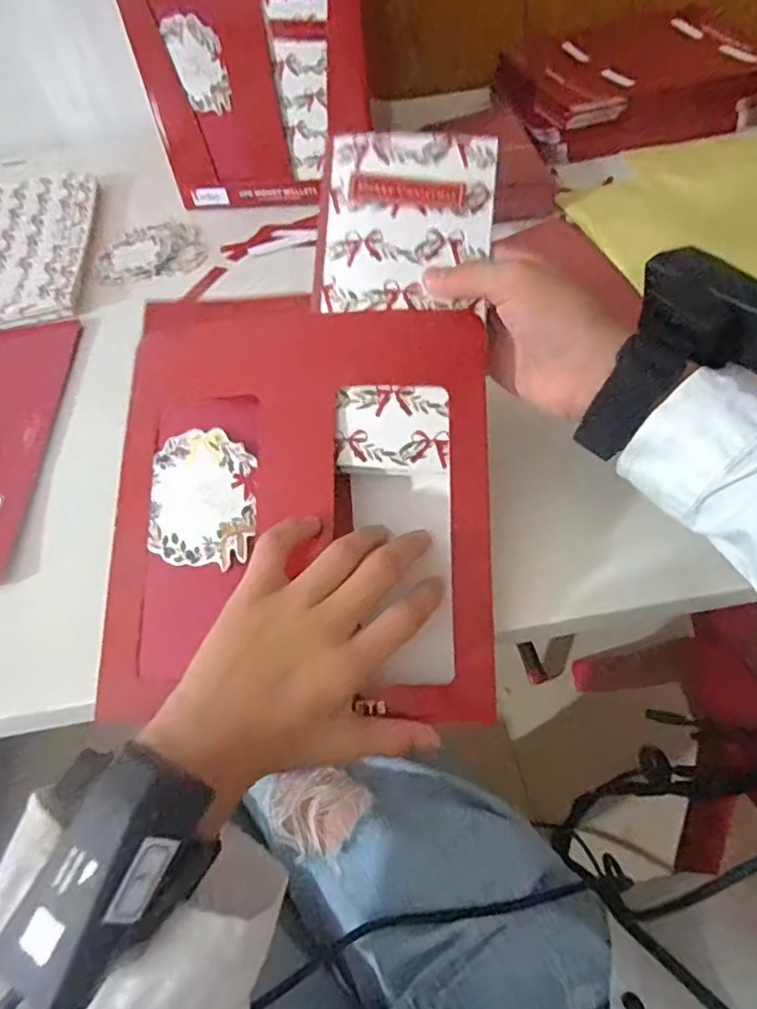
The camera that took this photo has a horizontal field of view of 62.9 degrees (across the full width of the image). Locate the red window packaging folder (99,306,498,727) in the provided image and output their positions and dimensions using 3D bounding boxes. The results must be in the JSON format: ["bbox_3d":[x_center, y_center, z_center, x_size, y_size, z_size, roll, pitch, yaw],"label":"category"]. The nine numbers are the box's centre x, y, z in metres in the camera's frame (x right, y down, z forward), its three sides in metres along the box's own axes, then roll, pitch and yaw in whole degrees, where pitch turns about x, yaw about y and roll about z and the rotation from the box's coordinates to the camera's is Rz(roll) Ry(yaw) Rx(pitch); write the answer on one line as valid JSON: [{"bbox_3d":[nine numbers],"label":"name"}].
[{"bbox_3d":[-0.040,0.001,0.323,0.195,0.029,0.211,-1,83,5],"label":"red window packaging folder"}]

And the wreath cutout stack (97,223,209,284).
[{"bbox_3d":[-0.215,-0.238,0.578,0.096,0.010,0.093,-21,51,-11],"label":"wreath cutout stack"}]

